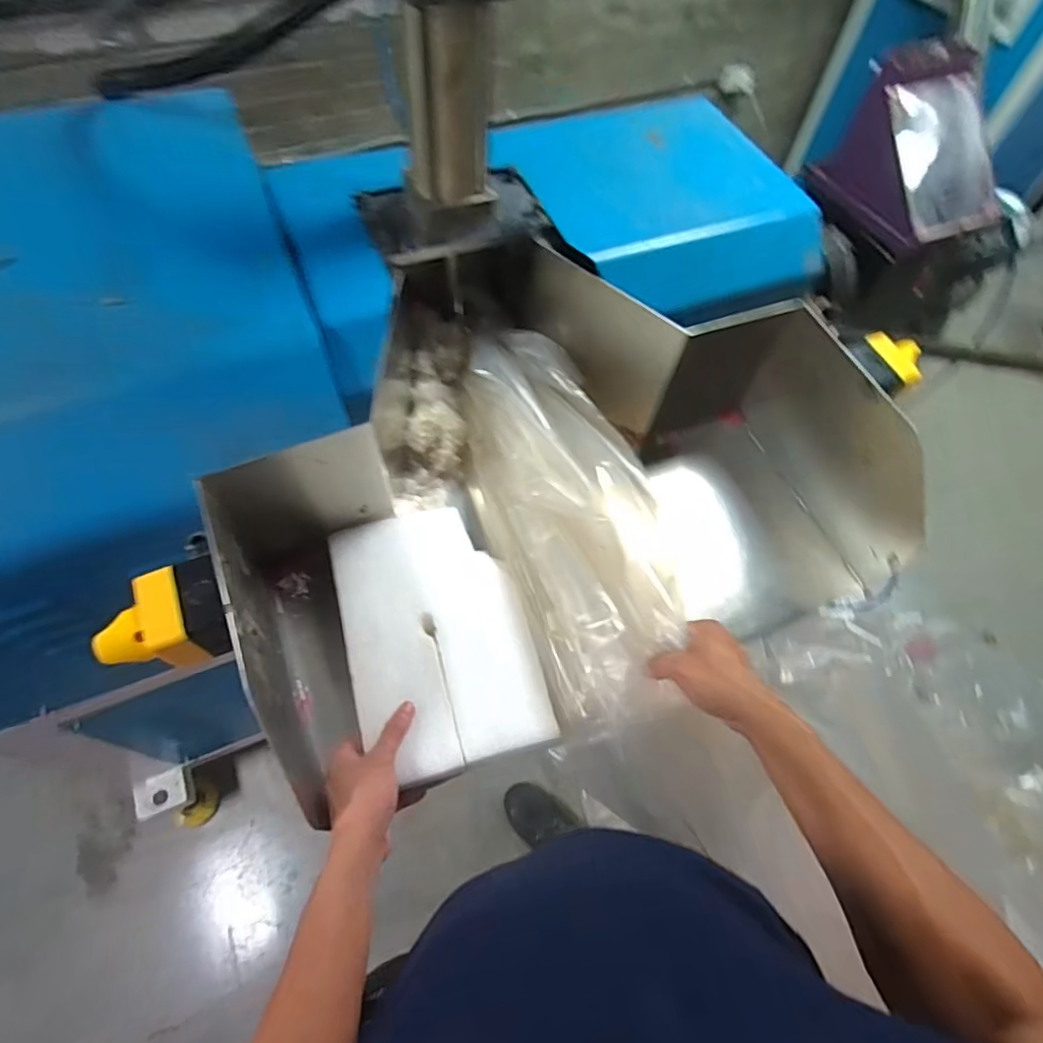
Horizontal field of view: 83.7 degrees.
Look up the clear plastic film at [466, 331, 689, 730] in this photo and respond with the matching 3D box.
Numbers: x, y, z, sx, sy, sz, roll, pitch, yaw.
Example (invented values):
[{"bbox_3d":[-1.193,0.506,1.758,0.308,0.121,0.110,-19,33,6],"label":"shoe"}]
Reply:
[{"bbox_3d":[0.053,-0.019,0.718,0.204,0.121,0.537,-11,60,-10],"label":"clear plastic film"}]

